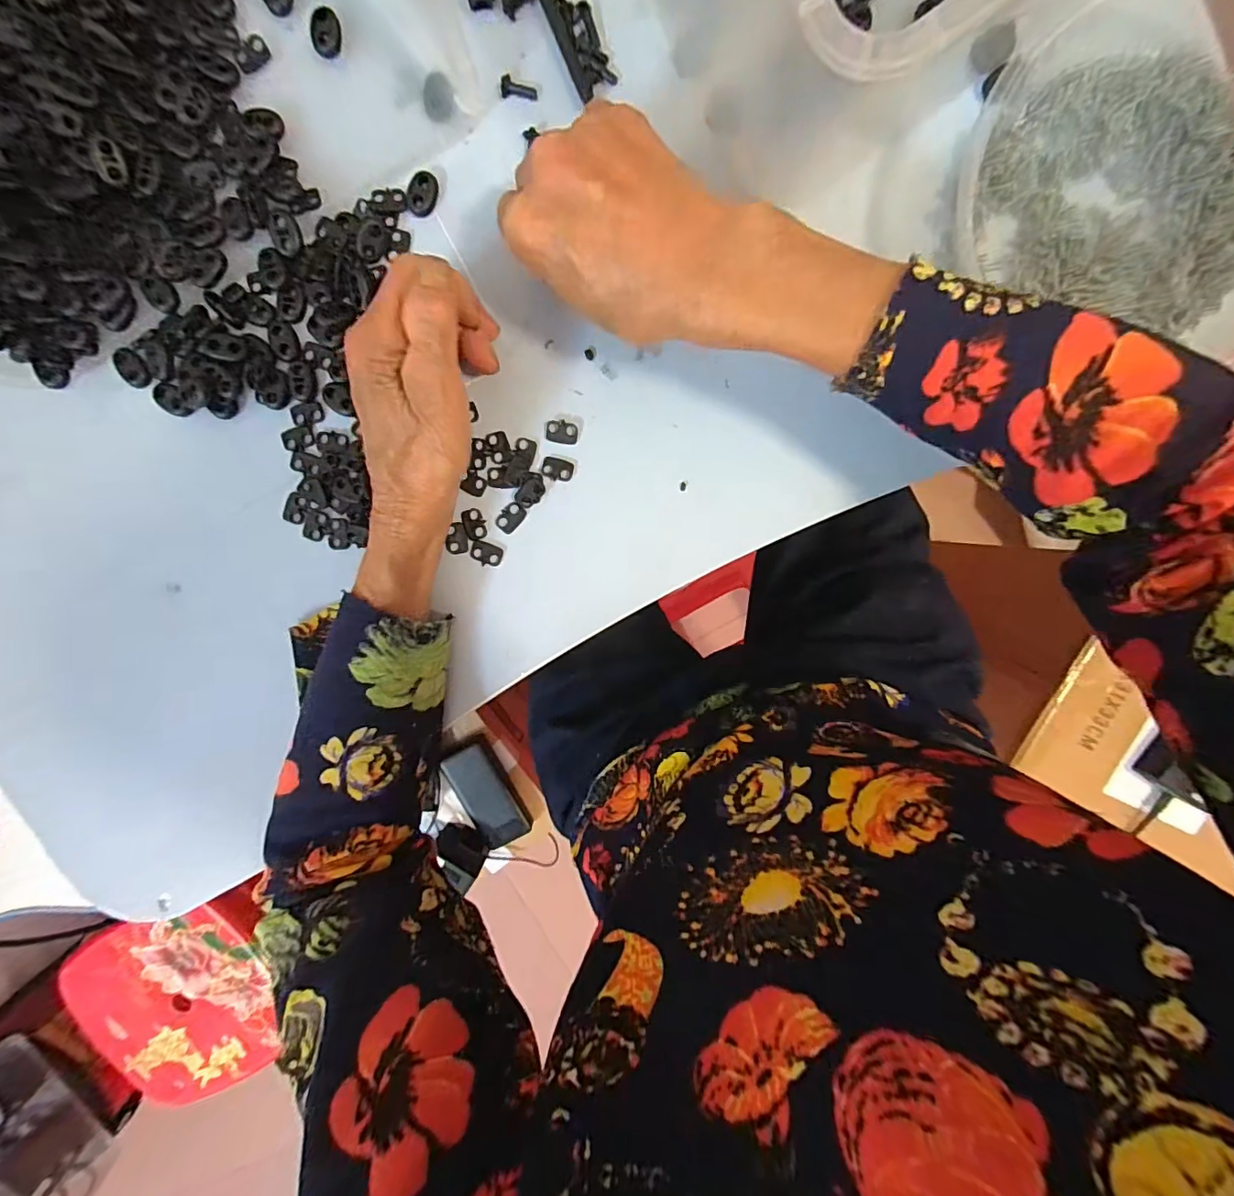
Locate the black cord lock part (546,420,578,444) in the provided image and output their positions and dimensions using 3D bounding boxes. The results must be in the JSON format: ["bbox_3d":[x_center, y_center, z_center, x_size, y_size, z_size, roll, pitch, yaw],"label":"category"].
[{"bbox_3d":[-0.032,-0.097,0.303,0.019,0.004,0.013,8,97,-1],"label":"black cord lock part"}]

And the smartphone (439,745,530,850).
[{"bbox_3d":[-0.188,0.286,0.748,0.063,0.005,0.151,-30,96,-14],"label":"smartphone"}]

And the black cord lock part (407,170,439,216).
[{"bbox_3d":[-0.107,-0.222,0.285,0.014,0.005,0.021,35,96,-4],"label":"black cord lock part"}]

